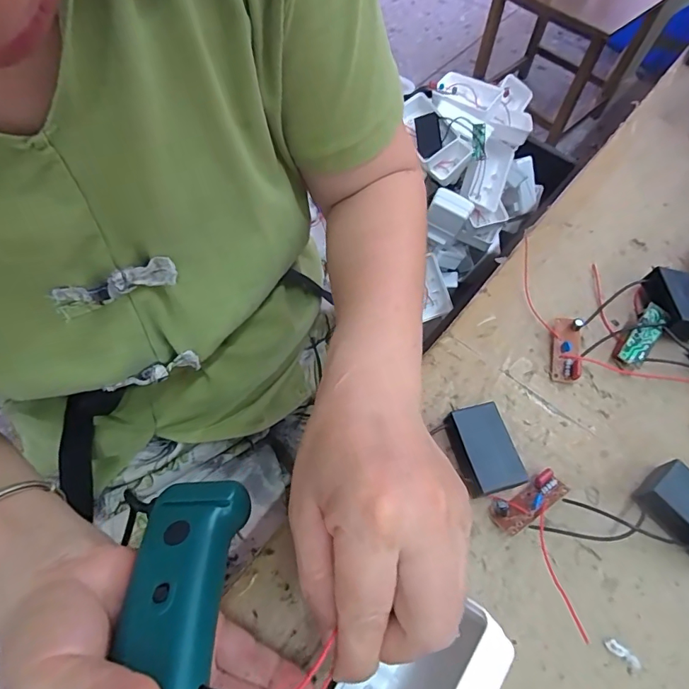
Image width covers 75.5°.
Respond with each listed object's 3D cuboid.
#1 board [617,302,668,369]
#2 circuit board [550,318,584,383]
[{"bbox_3d":[0.196,-0.006,0.294,0.015,0.005,0.045,31,86,13],"label":"board"},{"bbox_3d":[0.147,0.002,0.292,0.017,0.017,0.044,11,62,3],"label":"circuit board"}]

